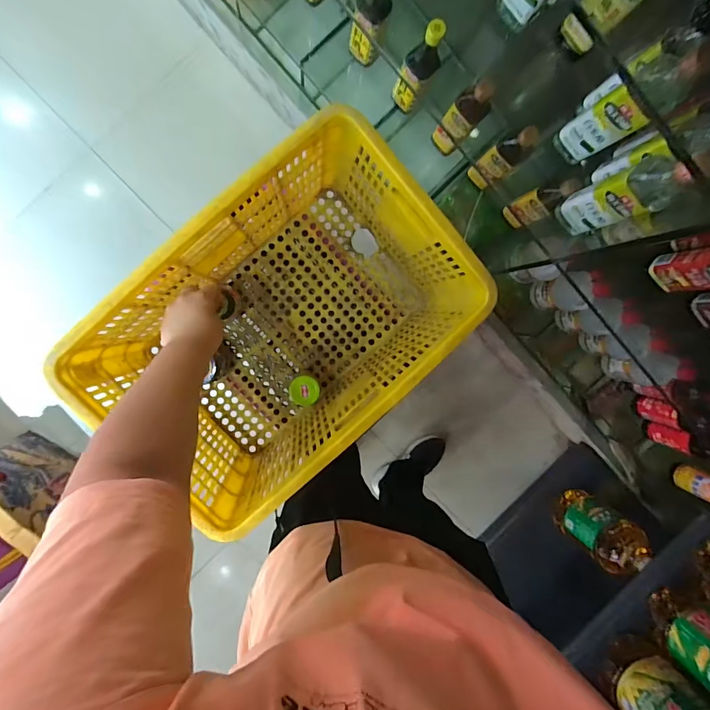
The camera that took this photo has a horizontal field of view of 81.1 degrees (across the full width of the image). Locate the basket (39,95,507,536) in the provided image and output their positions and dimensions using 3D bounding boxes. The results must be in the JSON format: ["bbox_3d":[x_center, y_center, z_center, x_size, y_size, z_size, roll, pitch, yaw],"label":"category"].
[{"bbox_3d":[-0.115,-0.051,0.730,0.542,0.323,0.364,-42,98,-1],"label":"basket"}]

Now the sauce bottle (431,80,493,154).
[{"bbox_3d":[0.215,-0.482,0.856,0.049,0.231,0.061,-41,98,-1],"label":"sauce bottle"}]

